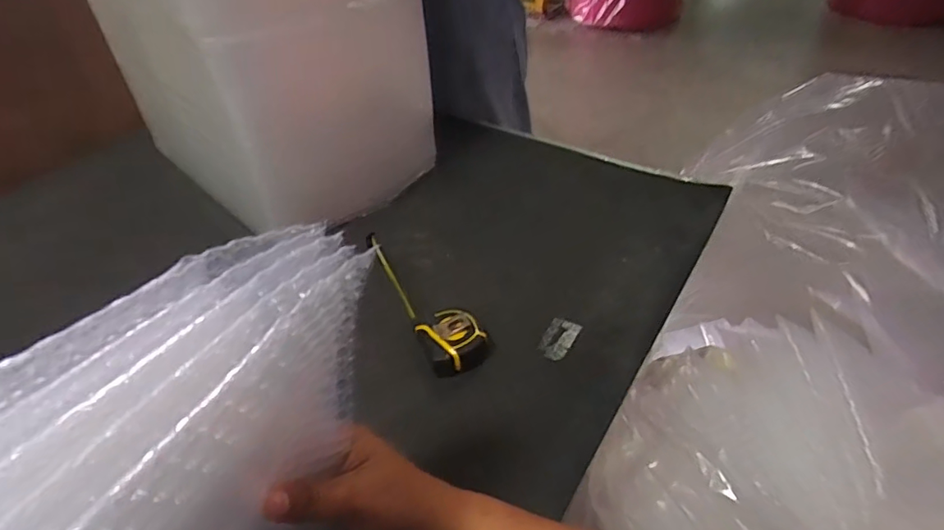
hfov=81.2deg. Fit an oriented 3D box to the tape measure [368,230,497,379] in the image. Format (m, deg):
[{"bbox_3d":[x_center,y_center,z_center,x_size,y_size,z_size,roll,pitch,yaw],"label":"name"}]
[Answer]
[{"bbox_3d":[-0.045,0.026,0.540,0.057,0.031,0.207,-20,44,-19],"label":"tape measure"}]

